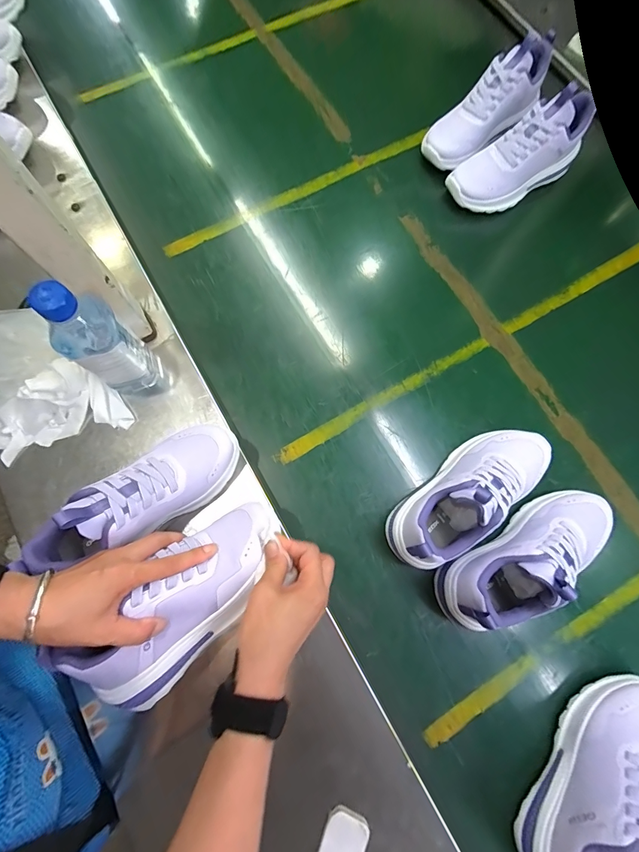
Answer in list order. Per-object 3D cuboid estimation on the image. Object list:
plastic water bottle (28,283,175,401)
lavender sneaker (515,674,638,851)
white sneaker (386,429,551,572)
[{"bbox_3d":[-0.222,-0.080,0.389,0.053,0.162,0.062,38,79,8],"label":"plastic water bottle"},{"bbox_3d":[0.275,0.344,0.343,0.073,0.105,0.214,32,78,7],"label":"lavender sneaker"},{"bbox_3d":[0.170,0.068,0.410,0.217,0.101,0.077,-35,79,-9],"label":"white sneaker"}]

